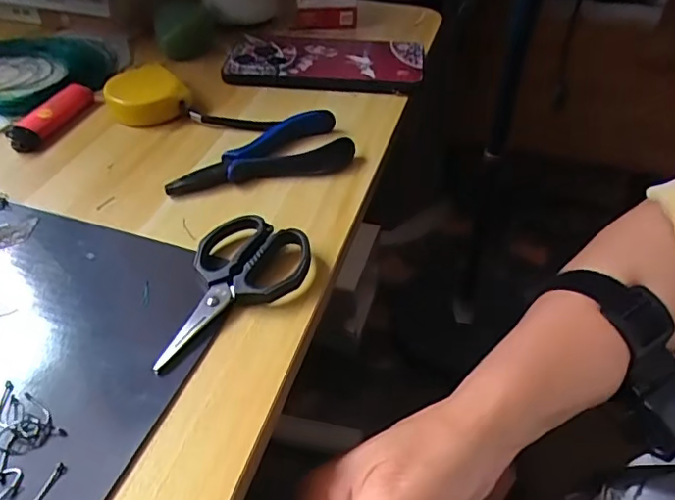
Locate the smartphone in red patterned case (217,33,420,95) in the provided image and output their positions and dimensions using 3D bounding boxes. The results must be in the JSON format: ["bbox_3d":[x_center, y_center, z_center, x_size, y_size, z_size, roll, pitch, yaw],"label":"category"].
[{"bbox_3d":[-0.010,-0.160,0.464,0.161,0.016,0.081,4,43,2],"label":"smartphone in red patterned case"}]

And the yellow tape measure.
[{"bbox_3d":[-0.144,-0.115,0.406,0.052,0.021,0.053,-24,49,-26],"label":"yellow tape measure"}]

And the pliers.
[{"bbox_3d":[-0.052,-0.066,0.364,0.119,0.018,0.052,-12,45,-14],"label":"pliers"}]

